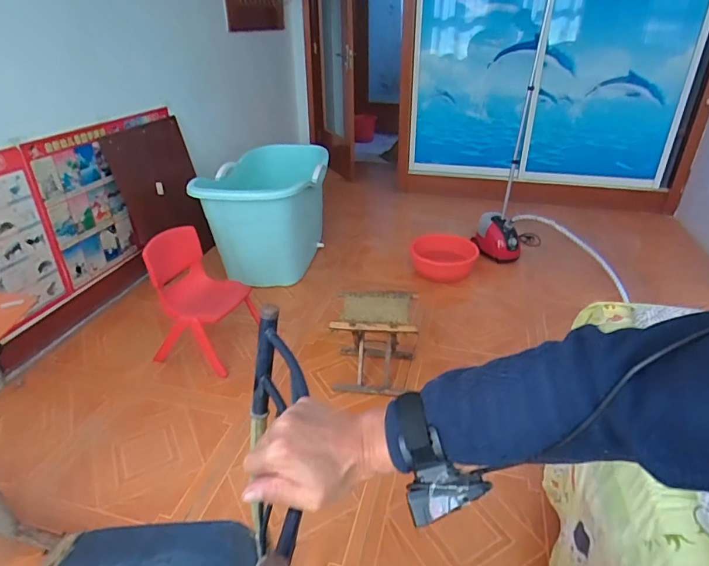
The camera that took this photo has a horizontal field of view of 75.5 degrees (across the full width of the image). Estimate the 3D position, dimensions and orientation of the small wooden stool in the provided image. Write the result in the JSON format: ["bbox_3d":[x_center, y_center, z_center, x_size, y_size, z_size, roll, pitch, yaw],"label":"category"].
[{"bbox_3d":[0.076,0.228,1.707,0.289,0.323,0.251,4,31,6],"label":"small wooden stool"}]

